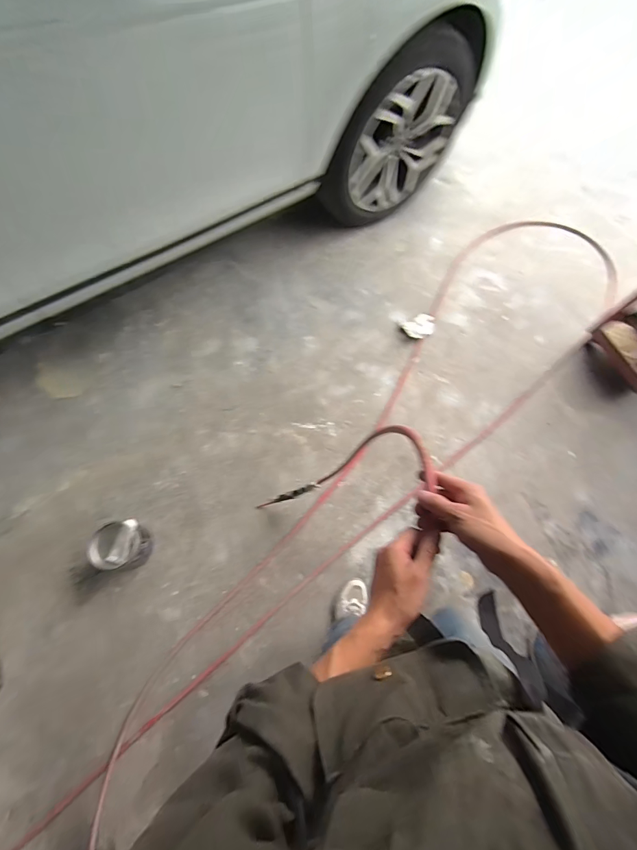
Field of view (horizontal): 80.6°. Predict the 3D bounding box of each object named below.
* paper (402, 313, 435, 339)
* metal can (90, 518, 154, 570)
[{"bbox_3d":[0.445,-0.430,1.646,0.136,0.023,0.094,-32,76,-10],"label":"paper"},{"bbox_3d":[-0.673,0.415,1.295,0.156,0.210,0.146,0,73,-1],"label":"metal can"}]

